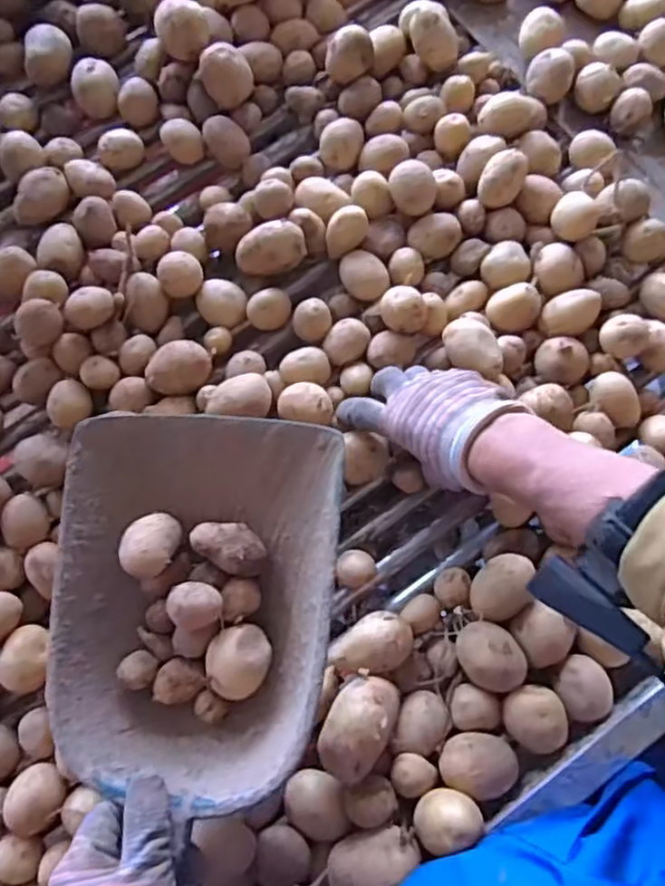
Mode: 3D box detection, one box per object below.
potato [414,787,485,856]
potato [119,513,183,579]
[{"bbox_3d":[0.076,0.246,0.455,0.043,0.029,0.033,-12,76,5],"label":"potato"},{"bbox_3d":[-0.120,0.066,0.451,0.032,0.030,0.042,9,79,10],"label":"potato"}]

